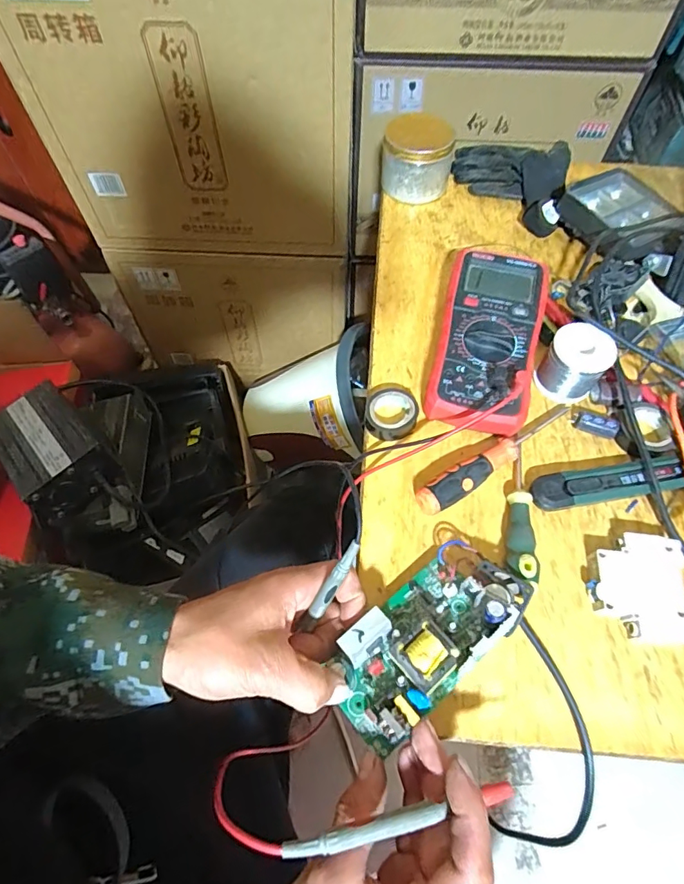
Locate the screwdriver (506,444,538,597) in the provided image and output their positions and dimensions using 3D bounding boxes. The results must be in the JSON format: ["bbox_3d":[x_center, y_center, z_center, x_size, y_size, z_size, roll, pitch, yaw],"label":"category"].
[{"bbox_3d":[0.144,0.057,0.380,0.019,0.018,0.120,11,50,4],"label":"screwdriver"}]

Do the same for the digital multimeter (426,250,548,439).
[{"bbox_3d":[0.135,-0.095,0.441,0.091,0.052,0.186,13,64,5],"label":"digital multimeter"}]

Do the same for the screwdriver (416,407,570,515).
[{"bbox_3d":[0.136,0.012,0.403,0.171,0.027,0.024,-29,68,-14],"label":"screwdriver"}]

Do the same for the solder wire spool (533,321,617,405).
[{"bbox_3d":[0.214,-0.074,0.431,0.051,0.043,0.052,0,64,-1],"label":"solder wire spool"}]

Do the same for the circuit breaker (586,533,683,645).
[{"bbox_3d":[0.222,0.108,0.354,0.068,0.016,0.075,6,64,2],"label":"circuit breaker"}]

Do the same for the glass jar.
[{"bbox_3d":[0.092,-0.349,0.581,0.083,0.068,0.083,0,64,-1],"label":"glass jar"}]

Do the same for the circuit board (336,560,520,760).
[{"bbox_3d":[0.055,0.132,0.318,0.134,0.037,0.069,-37,70,-17],"label":"circuit board"}]

